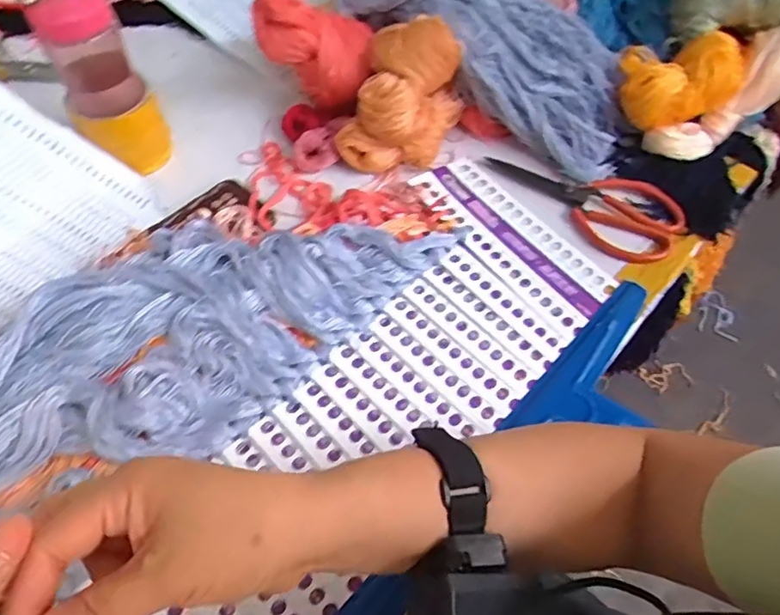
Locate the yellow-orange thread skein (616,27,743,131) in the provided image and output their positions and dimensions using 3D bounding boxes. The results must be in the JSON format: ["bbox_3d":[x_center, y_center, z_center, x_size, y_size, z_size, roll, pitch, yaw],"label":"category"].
[{"bbox_3d":[0.313,-0.242,0.613,0.129,0.057,0.082,-12,59,-8],"label":"yellow-orange thread skein"}]

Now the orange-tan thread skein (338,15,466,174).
[{"bbox_3d":[0.012,-0.216,0.593,0.105,0.115,0.111,17,60,9],"label":"orange-tan thread skein"}]

